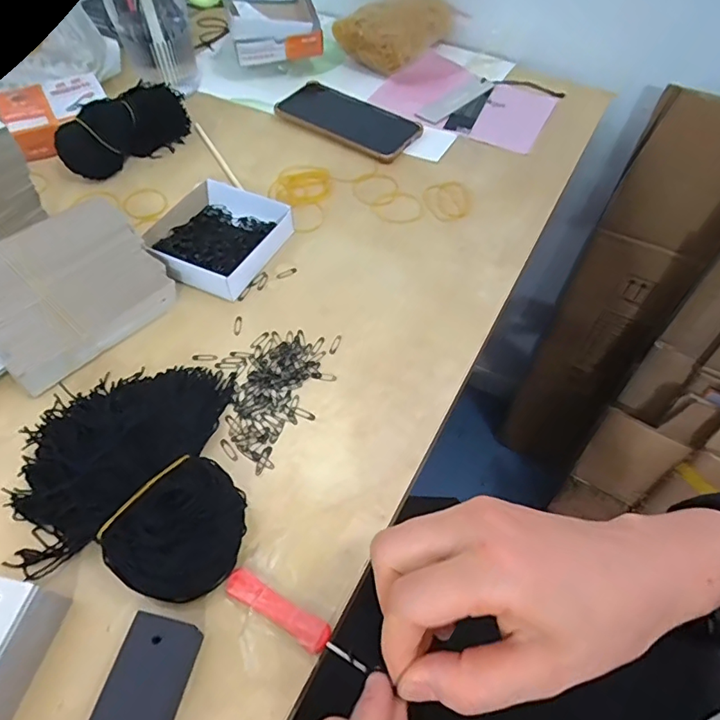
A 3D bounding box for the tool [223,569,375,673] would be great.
[{"bbox_3d":[-0.036,0.144,0.274,0.089,0.004,0.015,26,57,18],"label":"tool"}]

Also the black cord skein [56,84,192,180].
[{"bbox_3d":[-0.250,-0.252,0.541,0.053,0.055,0.146,28,57,18],"label":"black cord skein"}]

